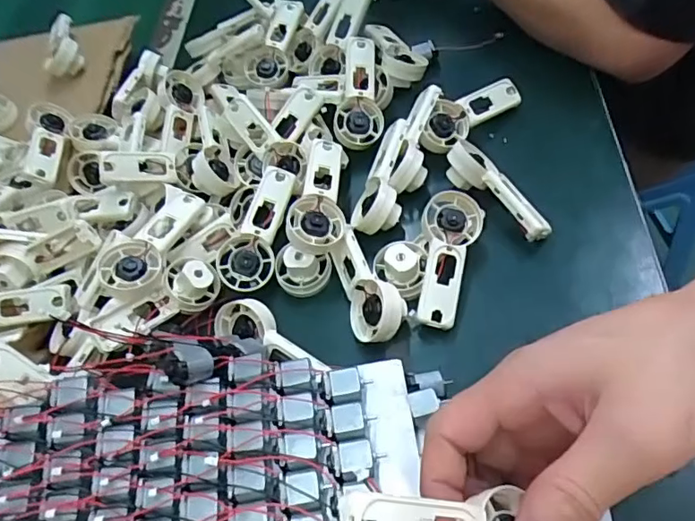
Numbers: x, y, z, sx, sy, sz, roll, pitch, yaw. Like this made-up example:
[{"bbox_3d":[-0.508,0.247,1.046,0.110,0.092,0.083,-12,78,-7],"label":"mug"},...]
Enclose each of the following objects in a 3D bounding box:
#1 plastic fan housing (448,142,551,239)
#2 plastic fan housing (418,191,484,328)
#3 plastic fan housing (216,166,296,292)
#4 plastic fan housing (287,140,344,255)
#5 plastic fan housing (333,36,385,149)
[{"bbox_3d":[0.106,-0.053,0.380,0.029,0.027,0.092,-37,57,-12],"label":"plastic fan housing"},{"bbox_3d":[0.063,-0.004,0.354,0.038,0.024,0.092,9,60,18],"label":"plastic fan housing"},{"bbox_3d":[-0.063,-0.024,0.386,0.037,0.018,0.094,17,80,16],"label":"plastic fan housing"},{"bbox_3d":[-0.022,-0.047,0.385,0.038,0.027,0.091,-6,56,9],"label":"plastic fan housing"},{"bbox_3d":[0.010,-0.136,0.436,0.037,0.020,0.090,1,81,5],"label":"plastic fan housing"}]

